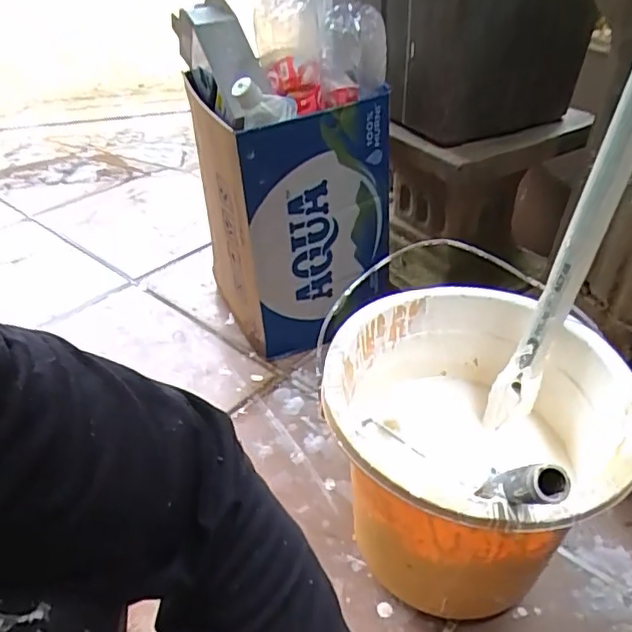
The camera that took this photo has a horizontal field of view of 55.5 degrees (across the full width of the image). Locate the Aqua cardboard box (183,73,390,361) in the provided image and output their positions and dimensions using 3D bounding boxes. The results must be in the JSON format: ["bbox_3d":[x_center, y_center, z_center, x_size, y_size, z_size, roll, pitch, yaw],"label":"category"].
[{"bbox_3d":[-0.038,-0.153,0.996,0.242,0.403,0.234,-21,40,-24],"label":"Aqua cardboard box"}]

